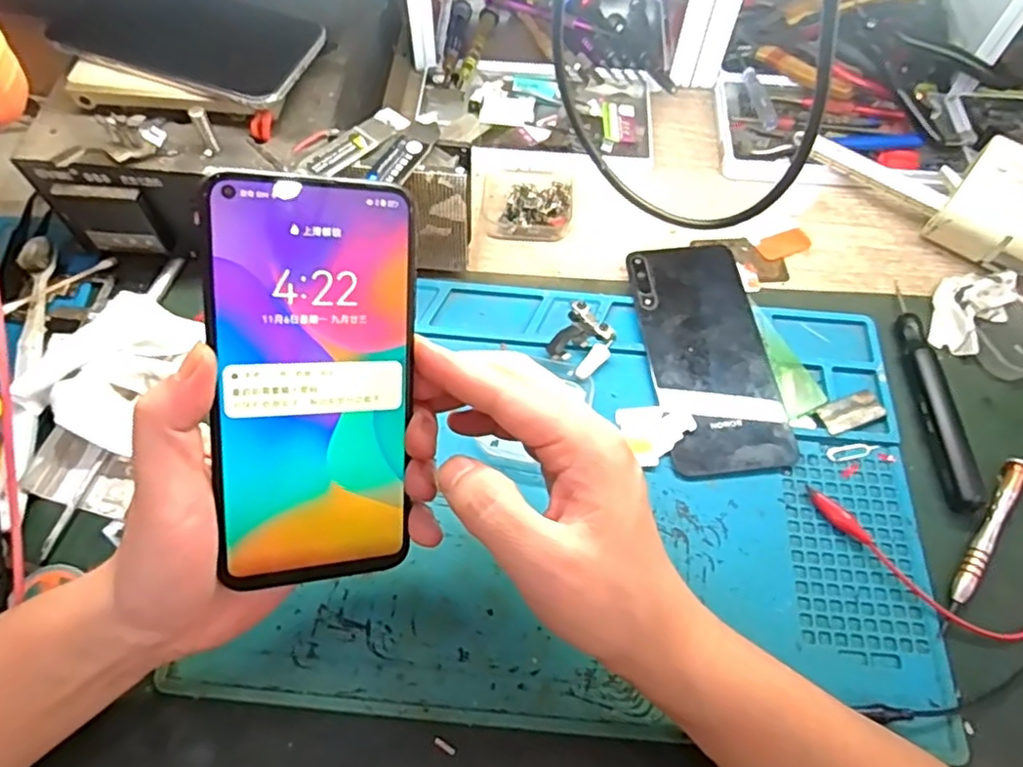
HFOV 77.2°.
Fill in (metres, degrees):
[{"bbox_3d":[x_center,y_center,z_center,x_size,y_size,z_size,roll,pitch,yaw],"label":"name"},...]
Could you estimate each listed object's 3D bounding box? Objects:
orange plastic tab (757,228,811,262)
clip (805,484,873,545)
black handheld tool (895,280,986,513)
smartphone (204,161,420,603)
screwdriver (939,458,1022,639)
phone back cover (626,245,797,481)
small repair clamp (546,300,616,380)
[{"bbox_3d":[0.193,-0.098,0.452,0.039,0.004,0.019,-20,65,-12],"label":"orange plastic tab"},{"bbox_3d":[0.176,0.071,0.345,0.040,0.010,0.011,41,69,17],"label":"clip"},{"bbox_3d":[0.251,0.005,0.384,0.018,0.014,0.143,1,63,-2],"label":"black handheld tool"},{"bbox_3d":[-0.075,0.002,0.247,0.072,0.004,0.155,-2,103,-23],"label":"smartphone"},{"bbox_3d":[0.254,0.085,0.344,0.011,0.012,0.115,36,67,15],"label":"screwdriver"},{"bbox_3d":[0.120,-0.020,0.395,0.072,0.007,0.156,-5,63,-5],"label":"phone back cover"},{"bbox_3d":[0.045,-0.028,0.394,0.034,0.008,0.049,26,65,11],"label":"small repair clamp"}]

